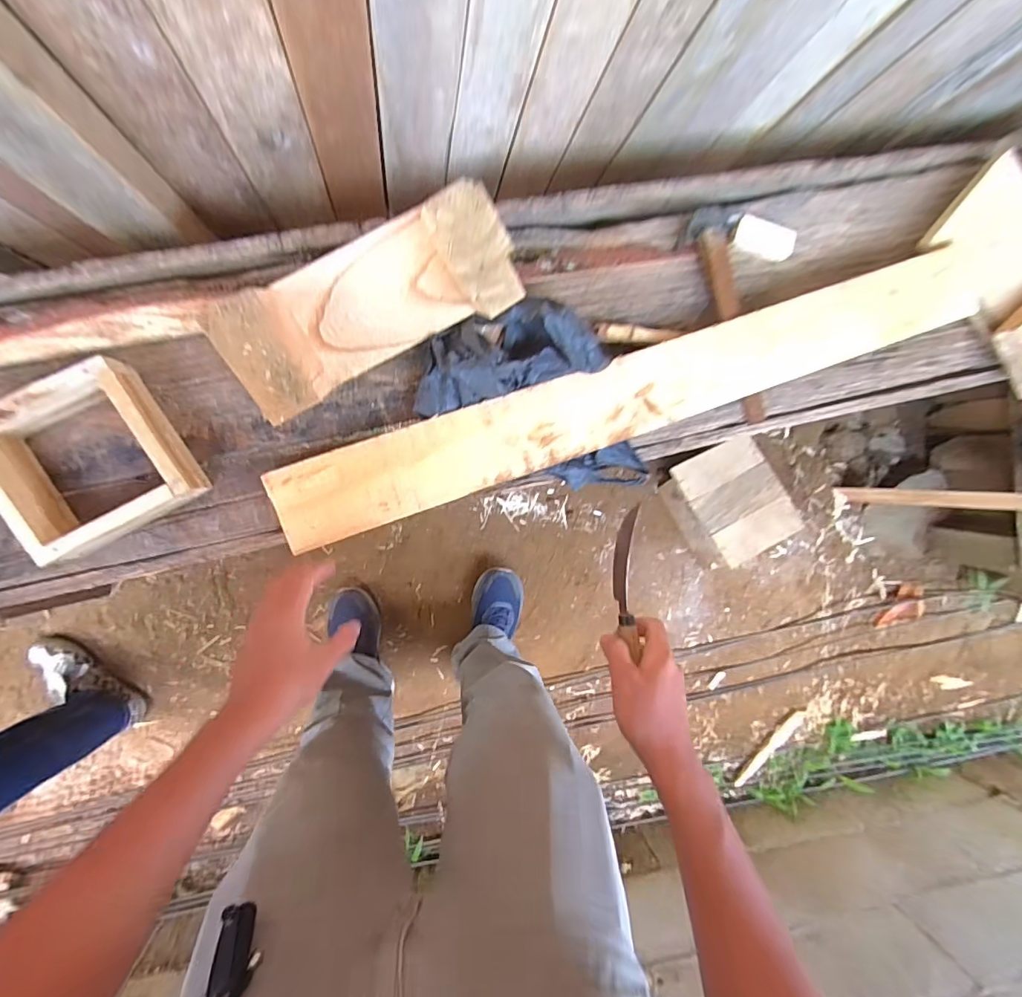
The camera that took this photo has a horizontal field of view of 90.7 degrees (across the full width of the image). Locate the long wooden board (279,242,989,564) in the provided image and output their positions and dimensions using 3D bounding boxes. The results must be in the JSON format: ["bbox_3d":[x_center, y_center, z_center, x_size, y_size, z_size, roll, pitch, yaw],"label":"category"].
[{"bbox_3d":[0.175,-0.137,0.633,0.925,0.029,0.097,-20,94,-8],"label":"long wooden board"}]

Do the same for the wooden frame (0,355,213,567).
[{"bbox_3d":[-0.427,-0.039,0.519,0.152,0.077,0.154,-30,99,-5],"label":"wooden frame"}]

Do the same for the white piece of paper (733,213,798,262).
[{"bbox_3d":[0.340,-0.347,0.677,0.086,0.008,0.039,18,125,-9],"label":"white piece of paper"}]

